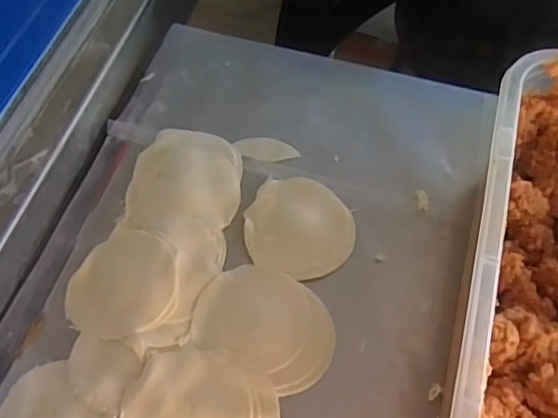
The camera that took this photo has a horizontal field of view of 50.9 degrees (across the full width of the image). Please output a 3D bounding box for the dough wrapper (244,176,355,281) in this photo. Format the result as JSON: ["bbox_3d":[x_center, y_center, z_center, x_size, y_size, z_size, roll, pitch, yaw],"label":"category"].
[{"bbox_3d":[0.018,0.014,0.487,0.088,0.006,0.089,1,58,-2],"label":"dough wrapper"}]

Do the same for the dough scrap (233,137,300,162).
[{"bbox_3d":[-0.011,-0.055,0.532,0.056,0.004,0.030,12,58,5],"label":"dough scrap"}]

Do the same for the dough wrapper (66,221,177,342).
[{"bbox_3d":[-0.120,0.055,0.447,0.080,0.014,0.086,24,60,12],"label":"dough wrapper"}]

